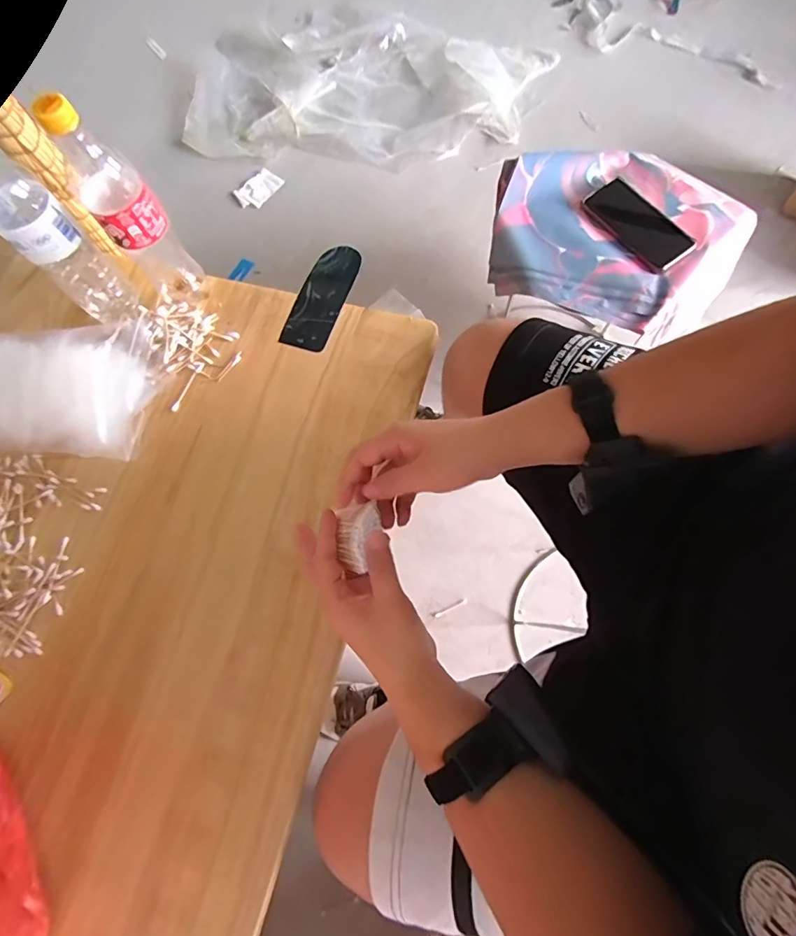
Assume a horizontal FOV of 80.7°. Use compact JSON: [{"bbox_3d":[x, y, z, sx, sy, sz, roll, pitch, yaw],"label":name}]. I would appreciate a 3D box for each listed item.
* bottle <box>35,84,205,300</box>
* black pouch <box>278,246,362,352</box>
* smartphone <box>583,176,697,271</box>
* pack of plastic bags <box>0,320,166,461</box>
[{"bbox_3d":[-0.284,-0.266,0.499,0.064,0.239,0.077,-40,77,-9],"label":"bottle"},{"bbox_3d":[-0.095,-0.222,0.603,0.061,0.010,0.160,17,75,9],"label":"black pouch"},{"bbox_3d":[0.363,-0.371,0.705,0.074,0.014,0.168,-42,79,7],"label":"smartphone"},{"bbox_3d":[-0.422,-0.098,0.546,0.252,0.068,0.174,-2,73,4],"label":"pack of plastic bags"}]

